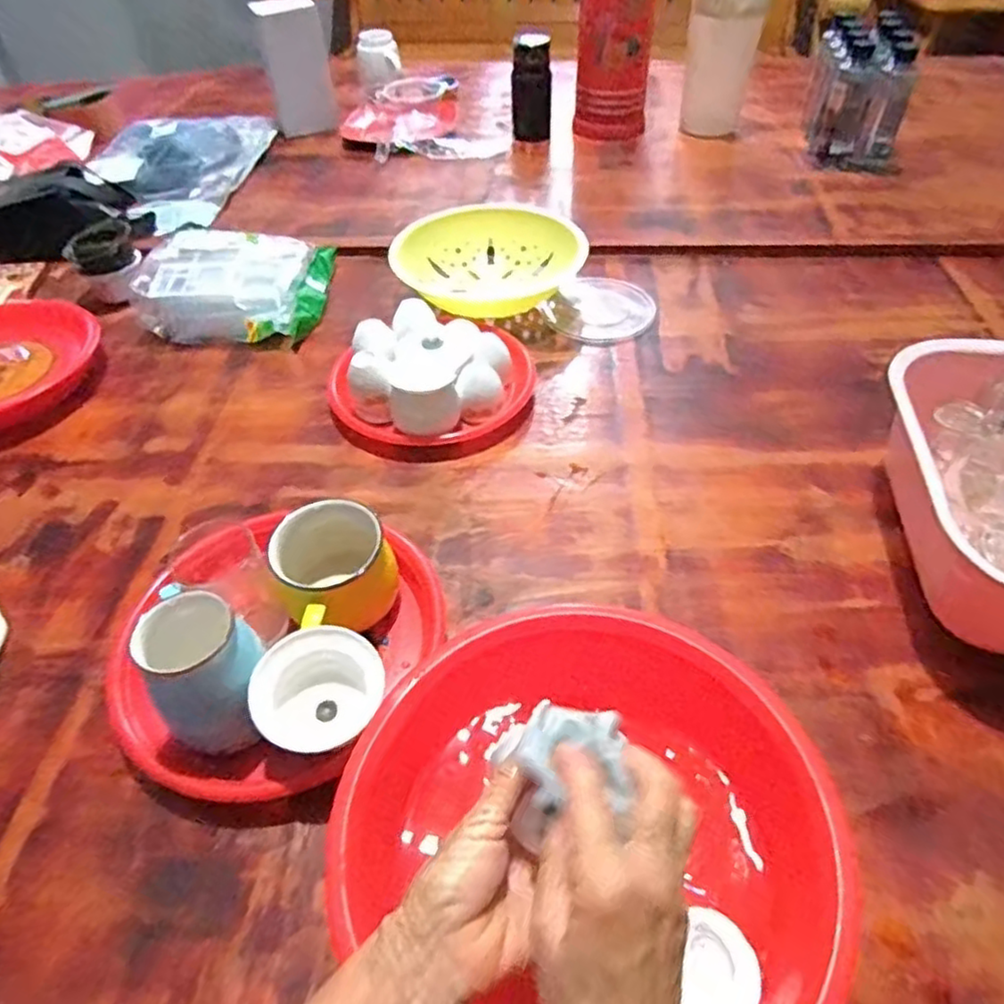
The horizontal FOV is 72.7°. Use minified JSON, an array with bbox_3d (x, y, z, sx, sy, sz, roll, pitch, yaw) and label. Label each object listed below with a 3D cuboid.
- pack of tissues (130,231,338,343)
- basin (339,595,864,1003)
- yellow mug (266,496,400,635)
[{"bbox_3d":[-0.351,-0.293,0.901,0.228,0.072,0.194,0,48,4],"label":"pack of tissues"},{"bbox_3d":[0.046,0.209,0.409,0.252,0.100,0.271,-2,48,2],"label":"basin"},{"bbox_3d":[-0.139,0.056,0.570,0.092,0.079,0.090,-2,48,2],"label":"yellow mug"}]

